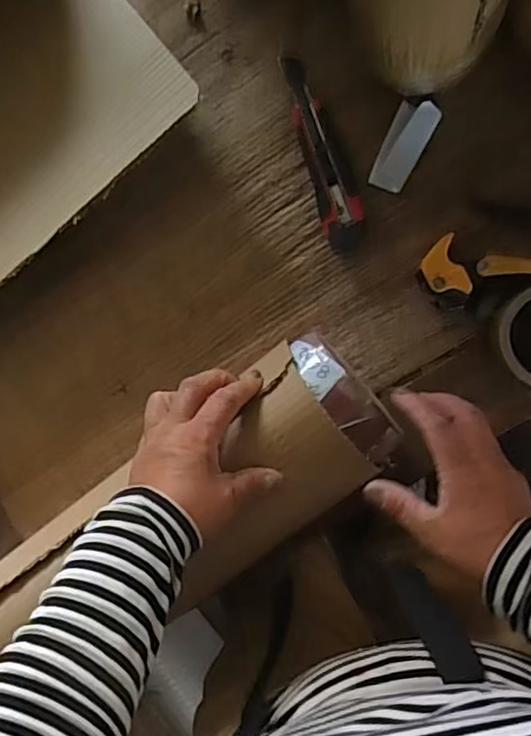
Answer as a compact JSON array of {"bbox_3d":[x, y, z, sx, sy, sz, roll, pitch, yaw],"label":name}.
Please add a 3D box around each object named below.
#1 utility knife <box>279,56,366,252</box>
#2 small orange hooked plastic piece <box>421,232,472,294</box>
[{"bbox_3d":[0.054,-0.202,0.566,0.037,0.015,0.185,-16,91,8],"label":"utility knife"},{"bbox_3d":[0.149,-0.082,0.505,0.033,0.010,0.050,-23,90,8],"label":"small orange hooked plastic piece"}]

